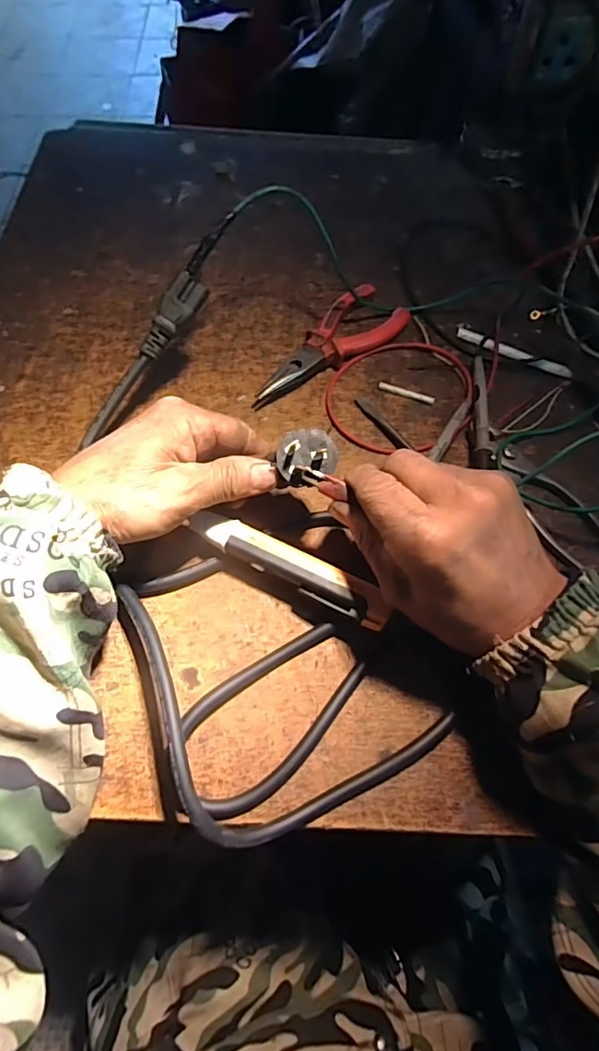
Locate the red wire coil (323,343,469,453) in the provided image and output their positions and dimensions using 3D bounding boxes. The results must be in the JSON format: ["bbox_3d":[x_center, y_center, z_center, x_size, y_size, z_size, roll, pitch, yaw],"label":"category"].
[{"bbox_3d":[0.076,-0.100,0.391,0.110,0.011,0.103,0,65,0],"label":"red wire coil"}]

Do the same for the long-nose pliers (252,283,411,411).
[{"bbox_3d":[0.021,-0.139,0.400,0.146,0.016,0.050,-40,71,-17],"label":"long-nose pliers"}]

